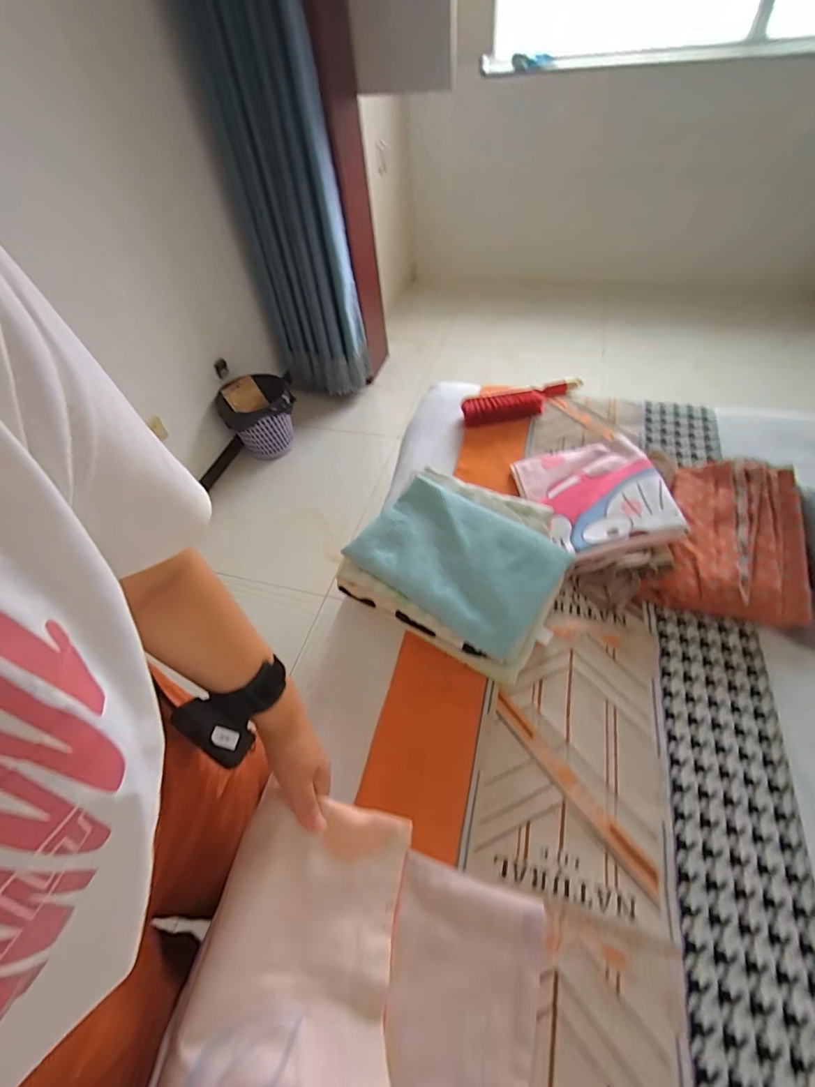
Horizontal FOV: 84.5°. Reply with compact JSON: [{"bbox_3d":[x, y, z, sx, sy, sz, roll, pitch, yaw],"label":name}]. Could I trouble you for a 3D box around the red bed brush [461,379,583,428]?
[{"bbox_3d":[0.279,-0.330,1.025,0.319,0.057,0.066,-21,53,-10],"label":"red bed brush"}]

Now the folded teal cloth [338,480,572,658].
[{"bbox_3d":[0.069,0.019,0.649,0.271,0.048,0.179,31,59,25],"label":"folded teal cloth"}]

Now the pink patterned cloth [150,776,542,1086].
[{"bbox_3d":[-0.022,0.404,0.407,0.325,0.047,0.281,21,46,-8],"label":"pink patterned cloth"}]

